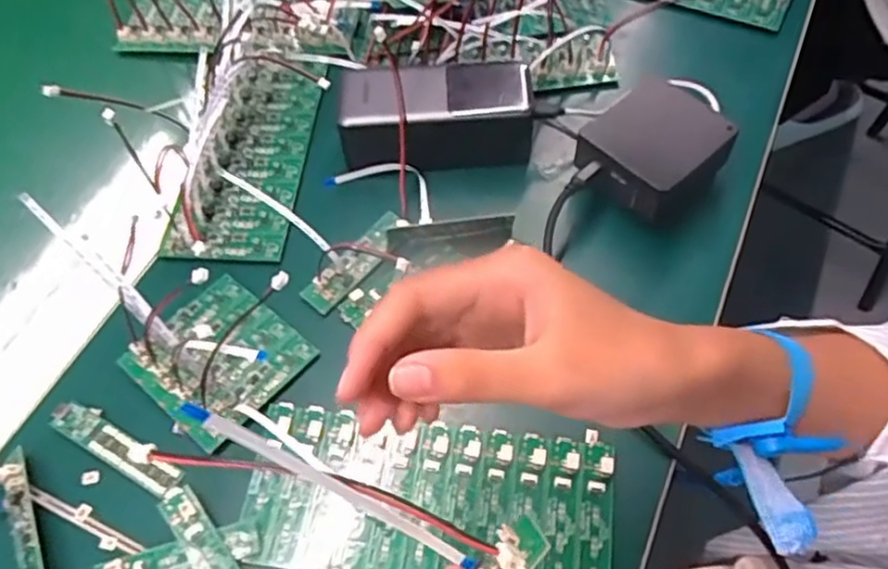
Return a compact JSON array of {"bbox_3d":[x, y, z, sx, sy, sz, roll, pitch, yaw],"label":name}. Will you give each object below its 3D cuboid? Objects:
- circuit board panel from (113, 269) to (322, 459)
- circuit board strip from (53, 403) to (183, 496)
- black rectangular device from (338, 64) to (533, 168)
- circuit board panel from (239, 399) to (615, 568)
[{"bbox_3d":[-0.134,0.041,0.417,0.088,0.006,0.083,35,66,23],"label":"circuit board panel"},{"bbox_3d":[-0.185,0.091,0.395,0.084,0.006,0.020,25,62,18],"label":"circuit board strip"},{"bbox_3d":[-0.005,-0.113,0.484,0.129,0.058,0.058,-5,57,-4],"label":"black rectangular device"},{"bbox_3d":[-0.008,0.113,0.367,0.187,0.015,0.083,4,58,7],"label":"circuit board panel"}]

